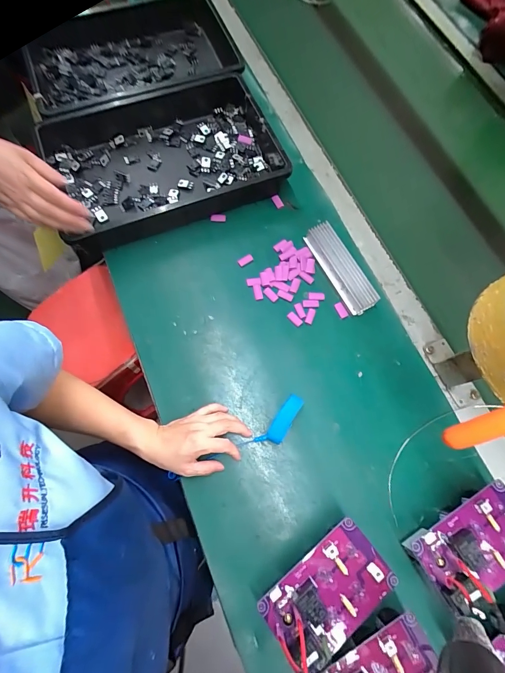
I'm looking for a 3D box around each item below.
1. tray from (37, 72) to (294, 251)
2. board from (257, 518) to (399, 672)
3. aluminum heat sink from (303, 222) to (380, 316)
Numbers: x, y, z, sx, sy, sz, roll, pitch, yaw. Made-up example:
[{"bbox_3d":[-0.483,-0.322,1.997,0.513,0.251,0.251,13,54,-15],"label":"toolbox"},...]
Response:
[{"bbox_3d":[-0.147,-0.295,0.565,0.366,0.071,0.247,-23,73,-9],"label":"tray"},{"bbox_3d":[0.084,0.278,0.357,0.138,0.025,0.085,-35,77,-12],"label":"board"},{"bbox_3d":[0.138,-0.108,0.532,0.042,0.037,0.155,-25,74,-10],"label":"aluminum heat sink"}]

